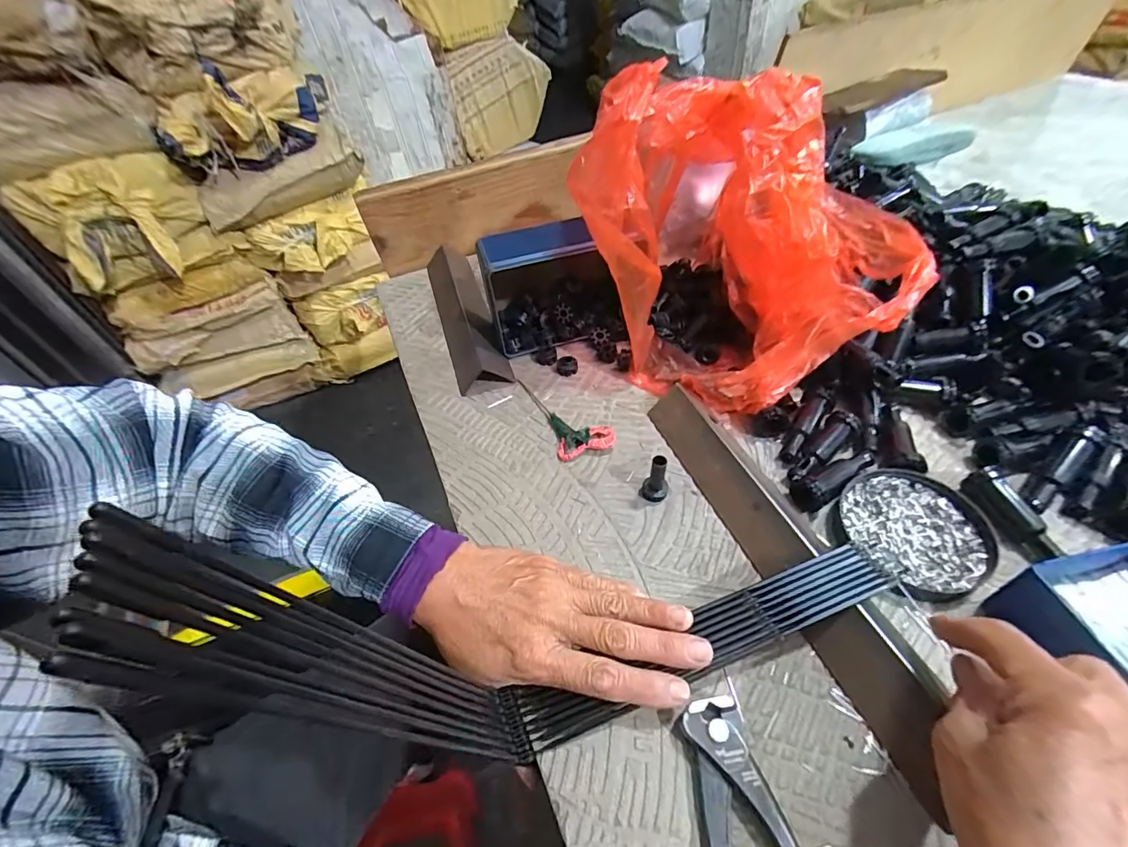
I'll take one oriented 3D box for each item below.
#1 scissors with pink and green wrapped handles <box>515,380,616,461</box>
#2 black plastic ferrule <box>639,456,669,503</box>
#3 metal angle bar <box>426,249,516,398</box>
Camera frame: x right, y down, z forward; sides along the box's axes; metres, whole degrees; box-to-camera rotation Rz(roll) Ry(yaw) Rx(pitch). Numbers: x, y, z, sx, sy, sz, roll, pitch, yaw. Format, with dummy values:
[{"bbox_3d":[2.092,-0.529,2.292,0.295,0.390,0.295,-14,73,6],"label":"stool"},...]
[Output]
[{"bbox_3d":[0.001,-0.010,0.397,0.044,0.010,0.102,-21,49,-13],"label":"scissors with pink and green wrapped handles"},{"bbox_3d":[0.063,0.038,0.333,0.019,0.038,0.014,8,49,14],"label":"black plastic ferrule"},{"bbox_3d":[-0.104,-0.120,0.494,0.049,0.029,0.224,-17,48,-9],"label":"metal angle bar"}]

